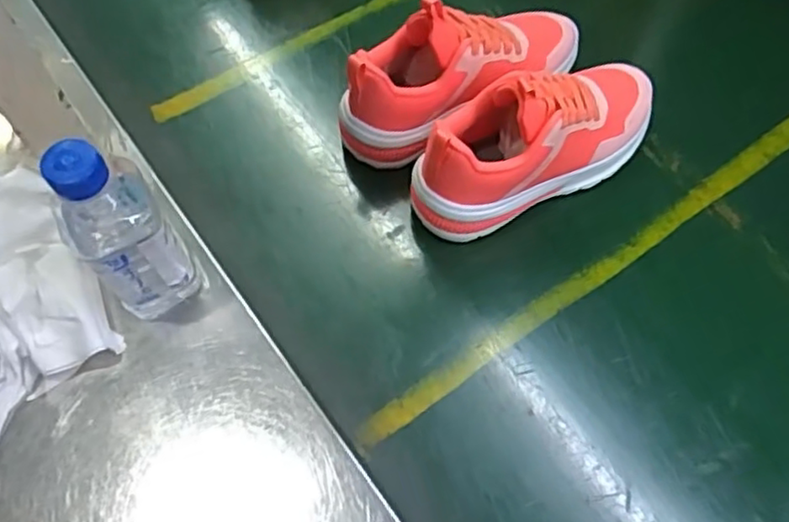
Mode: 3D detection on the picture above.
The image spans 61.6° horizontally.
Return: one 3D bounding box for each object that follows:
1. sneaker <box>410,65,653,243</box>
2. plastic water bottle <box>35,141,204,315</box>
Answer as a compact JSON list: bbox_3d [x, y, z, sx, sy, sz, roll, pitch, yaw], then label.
[{"bbox_3d":[0.121,-0.101,0.541,0.221,0.125,0.074,-26,66,-13],"label":"sneaker"},{"bbox_3d":[-0.180,-0.018,0.440,0.060,0.166,0.055,-34,68,-17],"label":"plastic water bottle"}]

